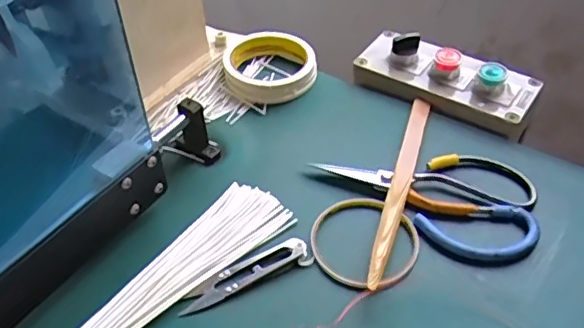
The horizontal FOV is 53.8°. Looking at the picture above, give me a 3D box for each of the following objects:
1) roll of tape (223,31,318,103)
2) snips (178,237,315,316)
[{"bbox_3d":[-0.023,-0.102,0.590,0.092,0.028,0.093,-1,45,1],"label":"roll of tape"},{"bbox_3d":[-0.034,0.081,0.428,0.101,0.010,0.024,-21,48,-17],"label":"snips"}]

